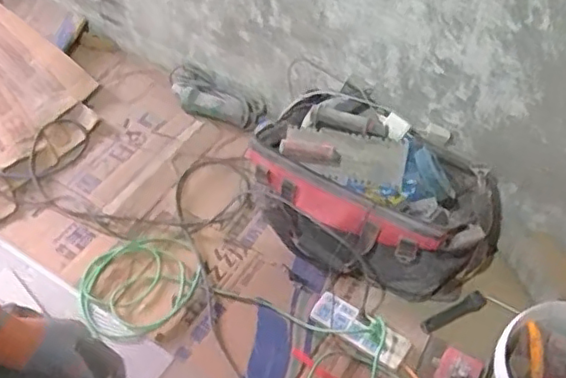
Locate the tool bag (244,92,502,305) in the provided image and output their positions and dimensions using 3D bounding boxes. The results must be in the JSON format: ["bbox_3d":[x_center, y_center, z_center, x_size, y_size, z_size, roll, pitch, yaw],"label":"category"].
[{"bbox_3d":[0.200,0.025,1.381,0.562,0.301,0.279,27,57,19],"label":"tool bag"}]

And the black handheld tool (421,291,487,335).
[{"bbox_3d":[0.393,0.286,1.383,0.160,0.035,0.044,-23,56,-16],"label":"black handheld tool"}]

